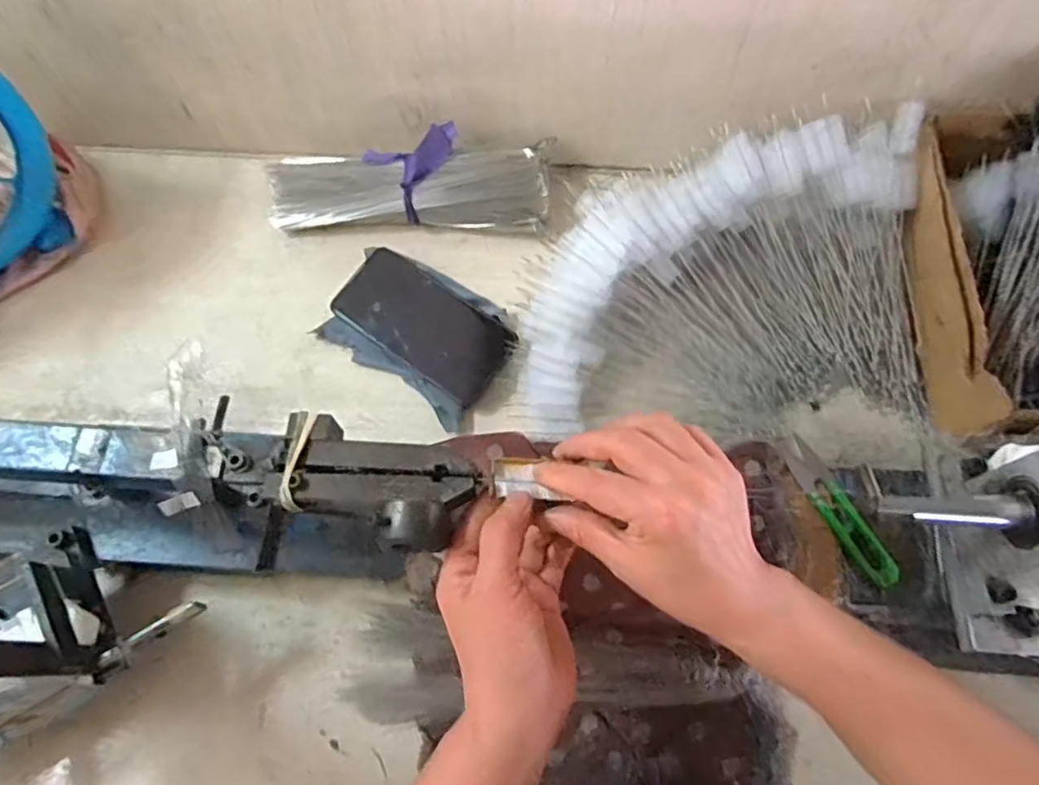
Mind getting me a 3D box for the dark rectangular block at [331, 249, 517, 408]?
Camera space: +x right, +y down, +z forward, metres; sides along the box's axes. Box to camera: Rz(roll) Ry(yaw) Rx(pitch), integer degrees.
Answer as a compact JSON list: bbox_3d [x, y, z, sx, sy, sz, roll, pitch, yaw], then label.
[{"bbox_3d":[-0.083,-0.062,0.564,0.157,0.009,0.079,37,77,10],"label":"dark rectangular block"}]

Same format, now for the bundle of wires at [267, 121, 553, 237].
[{"bbox_3d":[-0.102,-0.197,0.593,0.257,0.076,0.085,2,67,0],"label":"bundle of wires"}]

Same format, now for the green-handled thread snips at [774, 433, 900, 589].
[{"bbox_3d":[0.228,0.082,0.457,0.024,0.009,0.115,-27,70,-11],"label":"green-handled thread snips"}]

